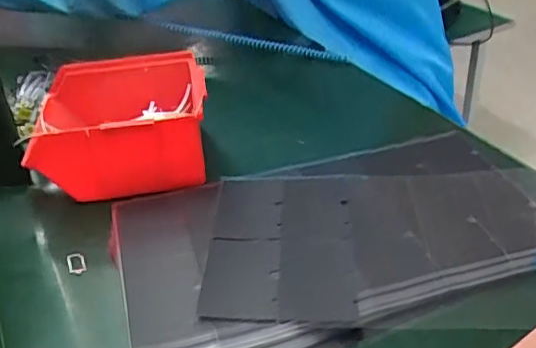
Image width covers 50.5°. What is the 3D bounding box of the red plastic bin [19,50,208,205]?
[{"bbox_3d":[-0.118,-0.043,0.469,0.139,0.061,0.130,-10,34,-6],"label":"red plastic bin"}]

